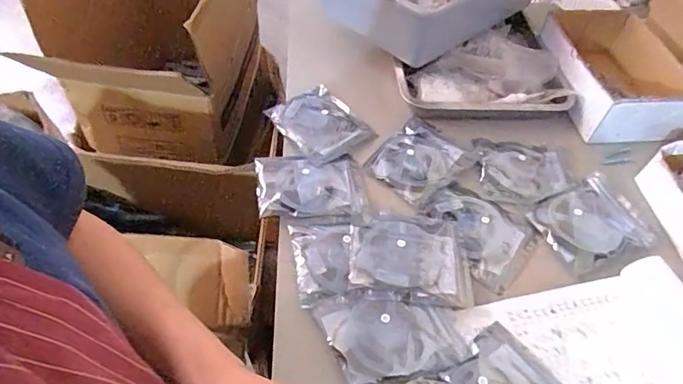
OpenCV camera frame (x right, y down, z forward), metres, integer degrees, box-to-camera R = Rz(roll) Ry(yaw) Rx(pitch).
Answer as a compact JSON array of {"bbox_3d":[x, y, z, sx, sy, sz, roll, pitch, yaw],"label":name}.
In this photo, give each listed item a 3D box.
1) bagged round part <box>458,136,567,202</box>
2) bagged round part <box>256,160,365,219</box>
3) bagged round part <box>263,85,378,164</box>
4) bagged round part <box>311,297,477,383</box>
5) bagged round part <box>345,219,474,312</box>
[{"bbox_3d":[0.262,-0.033,0.714,0.144,0.006,0.122,10,52,5],"label":"bagged round part"},{"bbox_3d":[-0.046,-0.008,0.672,0.151,0.011,0.107,2,52,-2],"label":"bagged round part"},{"bbox_3d":[-0.034,-0.111,0.759,0.119,0.016,0.148,-29,59,-23],"label":"bagged round part"},{"bbox_3d":[0.060,0.160,0.535,0.155,0.009,0.103,-10,53,-11],"label":"bagged round part"},{"bbox_3d":[0.082,0.084,0.599,0.144,0.018,0.117,6,52,2],"label":"bagged round part"}]

